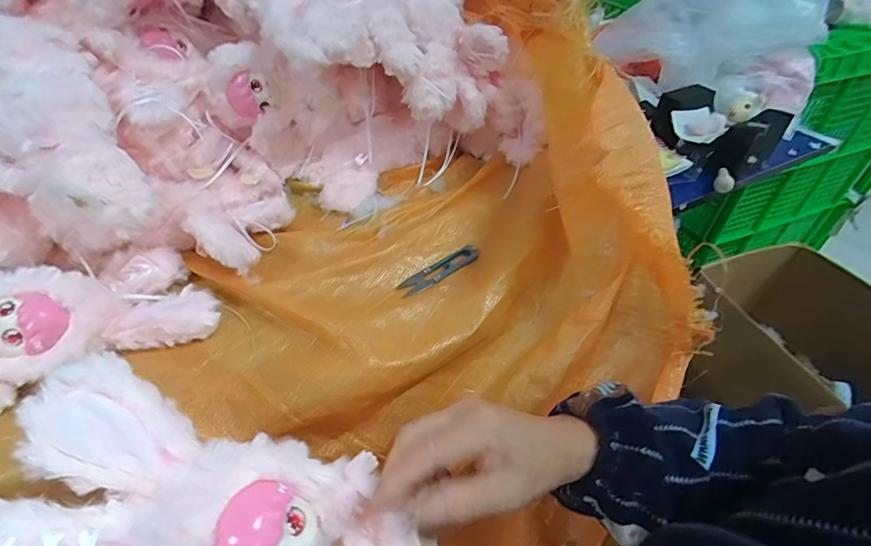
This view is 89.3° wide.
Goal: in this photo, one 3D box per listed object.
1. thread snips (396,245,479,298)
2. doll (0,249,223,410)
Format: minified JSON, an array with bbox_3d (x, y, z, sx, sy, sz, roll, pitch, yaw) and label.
[{"bbox_3d":[0.007,-0.003,0.472,0.103,0.007,0.023,-30,52,-30],"label":"thread snips"},{"bbox_3d":[-0.317,0.037,0.370,0.220,0.063,0.112,-14,44,-34],"label":"doll"}]

